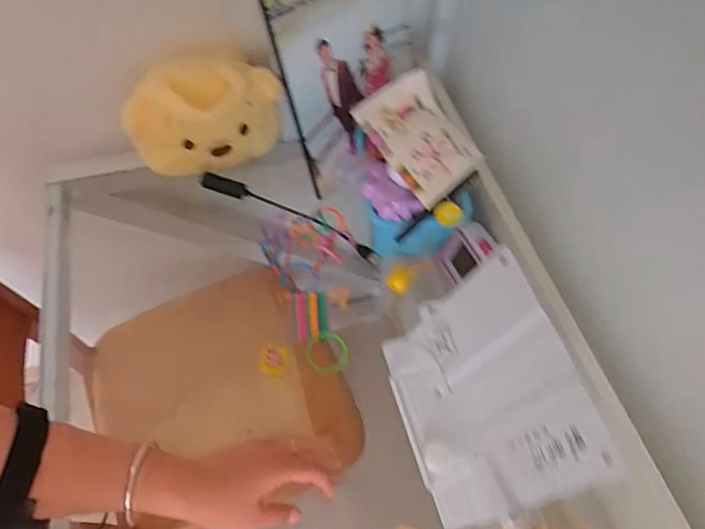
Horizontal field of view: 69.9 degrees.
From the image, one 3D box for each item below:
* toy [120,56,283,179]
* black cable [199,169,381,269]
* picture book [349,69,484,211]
[{"bbox_3d":[-0.182,-0.185,0.643,0.183,0.160,0.064,-28,63,-18],"label":"toy"},{"bbox_3d":[-0.080,-0.065,0.669,0.258,0.040,0.031,22,60,11],"label":"black cable"},{"bbox_3d":[0.078,-0.144,0.574,0.096,0.026,0.140,-40,97,-7],"label":"picture book"}]

